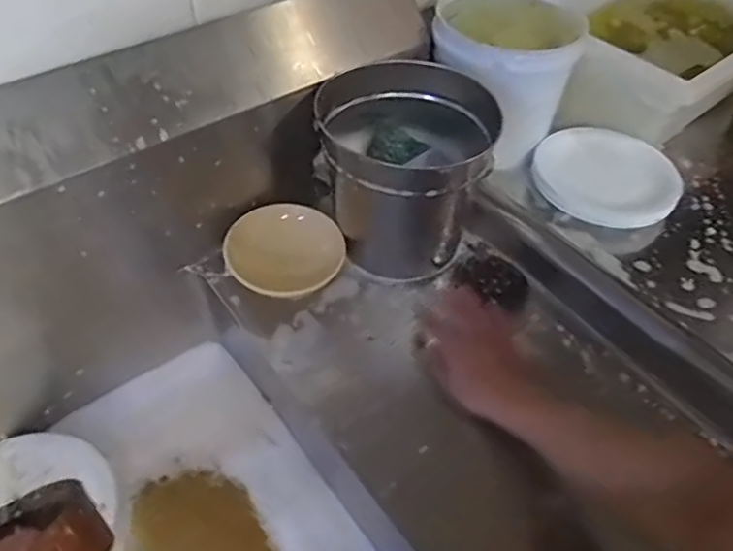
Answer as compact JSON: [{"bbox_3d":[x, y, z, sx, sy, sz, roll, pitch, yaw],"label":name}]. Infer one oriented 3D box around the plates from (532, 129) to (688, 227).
[{"bbox_3d":[0.317,-0.130,0.793,0.186,0.037,0.154,26,53,19],"label":"plates"}]

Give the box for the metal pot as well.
[{"bbox_3d":[0.043,-0.128,0.742,0.199,0.196,0.206,1,49,-2],"label":"metal pot"}]

